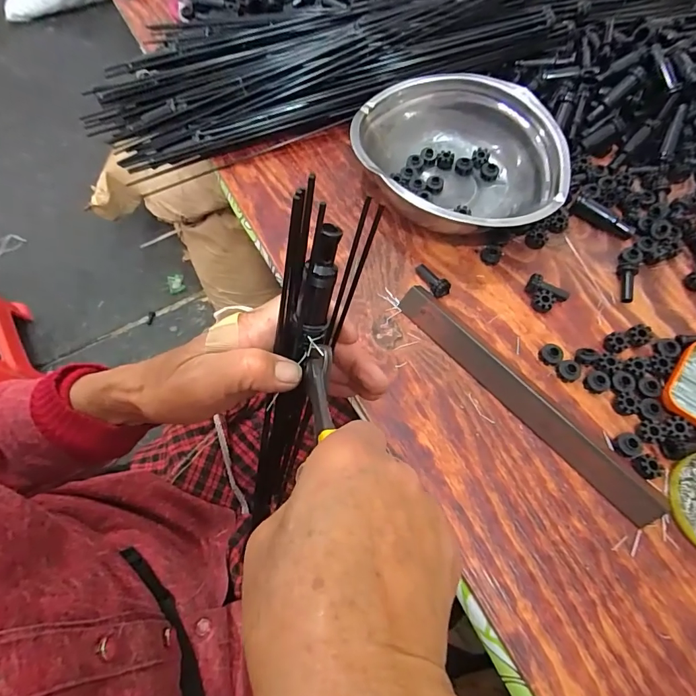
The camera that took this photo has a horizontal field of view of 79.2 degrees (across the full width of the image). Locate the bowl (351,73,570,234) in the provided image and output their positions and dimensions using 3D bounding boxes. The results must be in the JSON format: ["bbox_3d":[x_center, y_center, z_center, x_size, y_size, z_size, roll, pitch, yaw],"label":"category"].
[{"bbox_3d":[0.118,-0.192,0.438,0.183,0.066,0.201,0,66,0],"label":"bowl"}]

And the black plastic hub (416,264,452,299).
[{"bbox_3d":[0.082,-0.067,0.410,0.017,0.018,0.038,-28,69,-12],"label":"black plastic hub"}]

